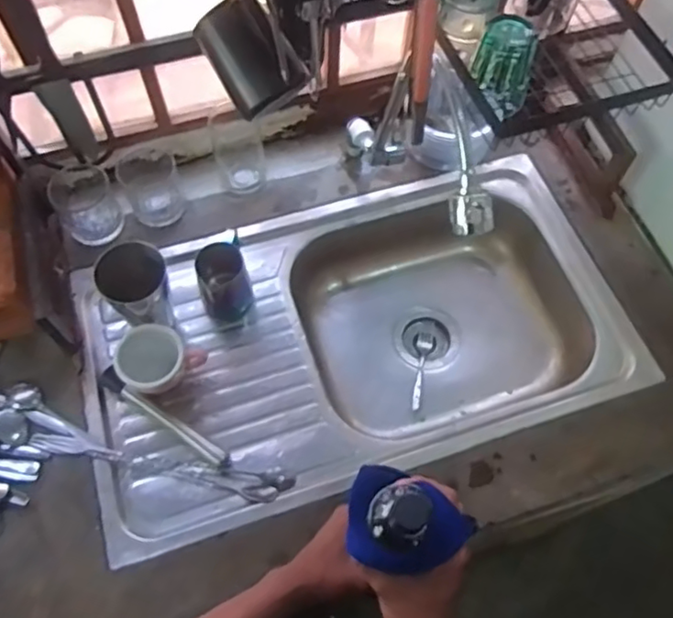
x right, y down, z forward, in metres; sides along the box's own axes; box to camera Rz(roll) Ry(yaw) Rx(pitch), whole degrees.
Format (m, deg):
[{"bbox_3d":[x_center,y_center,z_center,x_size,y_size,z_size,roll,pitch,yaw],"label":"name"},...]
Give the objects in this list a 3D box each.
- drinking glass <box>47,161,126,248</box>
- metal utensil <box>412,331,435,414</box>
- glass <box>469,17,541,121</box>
[{"bbox_3d":[-0.374,-0.157,0.920,0.084,0.076,0.094,-24,65,-13],"label":"drinking glass"},{"bbox_3d":[0.136,0.099,0.984,0.026,0.012,0.147,12,50,5],"label":"metal utensil"},{"bbox_3d":[0.211,-0.308,0.755,0.070,0.106,0.074,24,65,11],"label":"glass"}]

